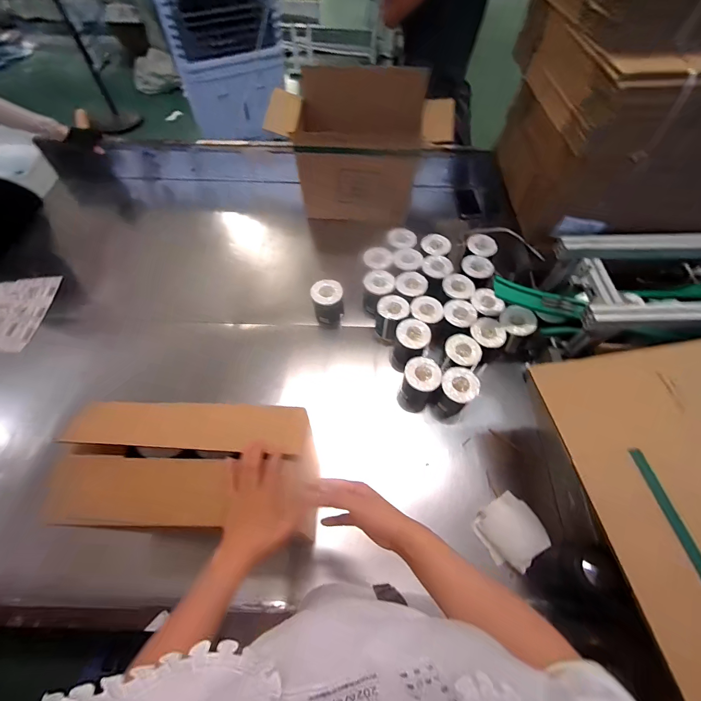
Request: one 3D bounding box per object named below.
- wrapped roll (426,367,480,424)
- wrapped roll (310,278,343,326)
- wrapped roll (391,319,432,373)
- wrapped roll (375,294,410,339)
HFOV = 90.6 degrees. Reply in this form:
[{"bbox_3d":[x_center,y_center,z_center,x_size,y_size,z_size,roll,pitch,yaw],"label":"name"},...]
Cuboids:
[{"bbox_3d":[0.278,0.125,0.946,0.091,0.165,0.100,0,61,0],"label":"wrapped roll"},{"bbox_3d":[-0.069,-0.148,1.099,0.102,0.136,0.083,2,61,1],"label":"wrapped roll"},{"bbox_3d":[0.174,-0.012,1.019,0.091,0.152,0.092,0,61,0],"label":"wrapped roll"},{"bbox_3d":[0.123,-0.098,1.043,0.093,0.101,0.102,0,61,0],"label":"wrapped roll"}]

